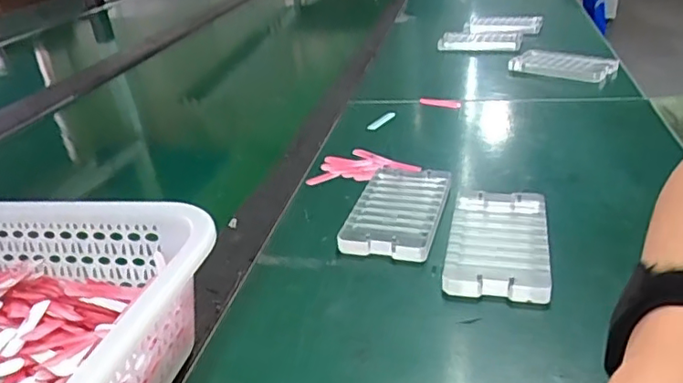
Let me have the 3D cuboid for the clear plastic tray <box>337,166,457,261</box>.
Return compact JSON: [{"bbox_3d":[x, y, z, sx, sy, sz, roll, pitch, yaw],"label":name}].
[{"bbox_3d":[0.047,0.013,0.453,0.068,0.015,0.112,5,30,20],"label":"clear plastic tray"}]

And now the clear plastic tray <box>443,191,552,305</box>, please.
[{"bbox_3d":[0.112,0.034,0.404,0.067,0.015,0.114,2,30,16],"label":"clear plastic tray"}]

